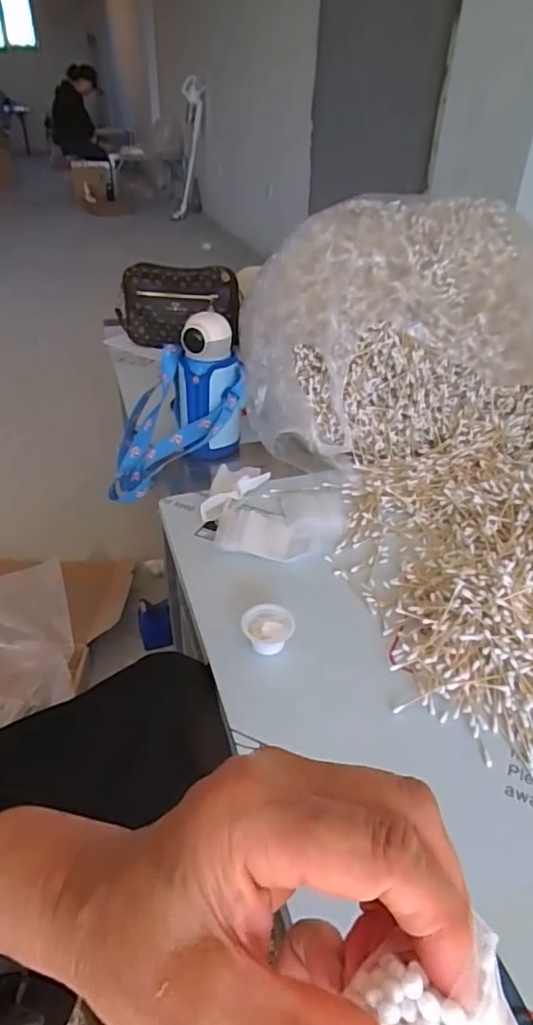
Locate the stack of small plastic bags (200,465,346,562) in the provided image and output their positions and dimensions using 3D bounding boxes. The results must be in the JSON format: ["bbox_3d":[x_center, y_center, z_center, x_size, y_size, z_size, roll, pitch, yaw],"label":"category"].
[{"bbox_3d":[0.009,-0.005,0.762,0.189,0.028,0.176,7,36,7],"label":"stack of small plastic bags"}]

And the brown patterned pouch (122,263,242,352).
[{"bbox_3d":[-0.198,-0.447,1.237,0.279,0.165,0.072,5,36,5],"label":"brown patterned pouch"}]

